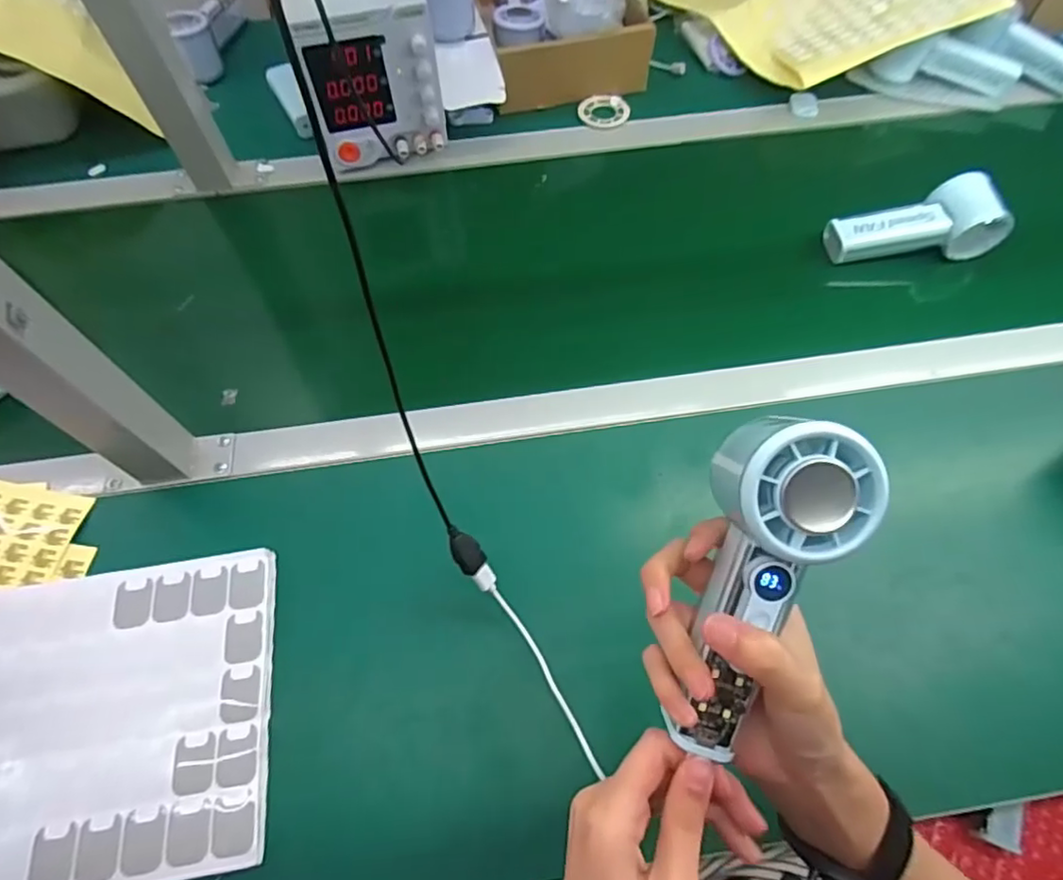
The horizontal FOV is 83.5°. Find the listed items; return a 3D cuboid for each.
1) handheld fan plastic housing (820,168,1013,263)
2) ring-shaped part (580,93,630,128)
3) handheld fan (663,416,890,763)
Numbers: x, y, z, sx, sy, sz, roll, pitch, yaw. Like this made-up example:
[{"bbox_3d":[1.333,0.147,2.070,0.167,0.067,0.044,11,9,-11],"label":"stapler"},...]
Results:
[{"bbox_3d":[0.361,-0.200,0.557,0.138,0.048,0.070,-15,62,-7],"label":"handheld fan plastic housing"},{"bbox_3d":[0.086,-0.377,0.688,0.056,0.010,0.047,-18,72,2],"label":"ring-shaped part"},{"bbox_3d":[0.101,0.064,0.262,0.062,0.043,0.150,14,107,6],"label":"handheld fan"}]

